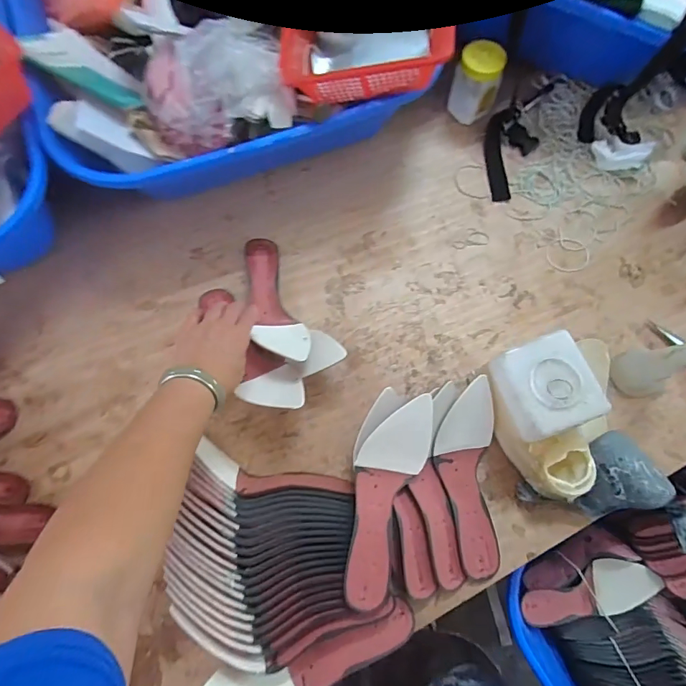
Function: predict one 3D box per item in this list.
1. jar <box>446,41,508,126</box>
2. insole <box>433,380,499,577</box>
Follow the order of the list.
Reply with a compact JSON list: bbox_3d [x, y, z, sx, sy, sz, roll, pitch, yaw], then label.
[{"bbox_3d":[0.232,-0.450,0.736,0.079,0.111,0.067,12,73,4],"label":"jar"},{"bbox_3d":[0.167,0.179,0.560,0.082,0.071,0.249,1,73,0],"label":"insole"}]

